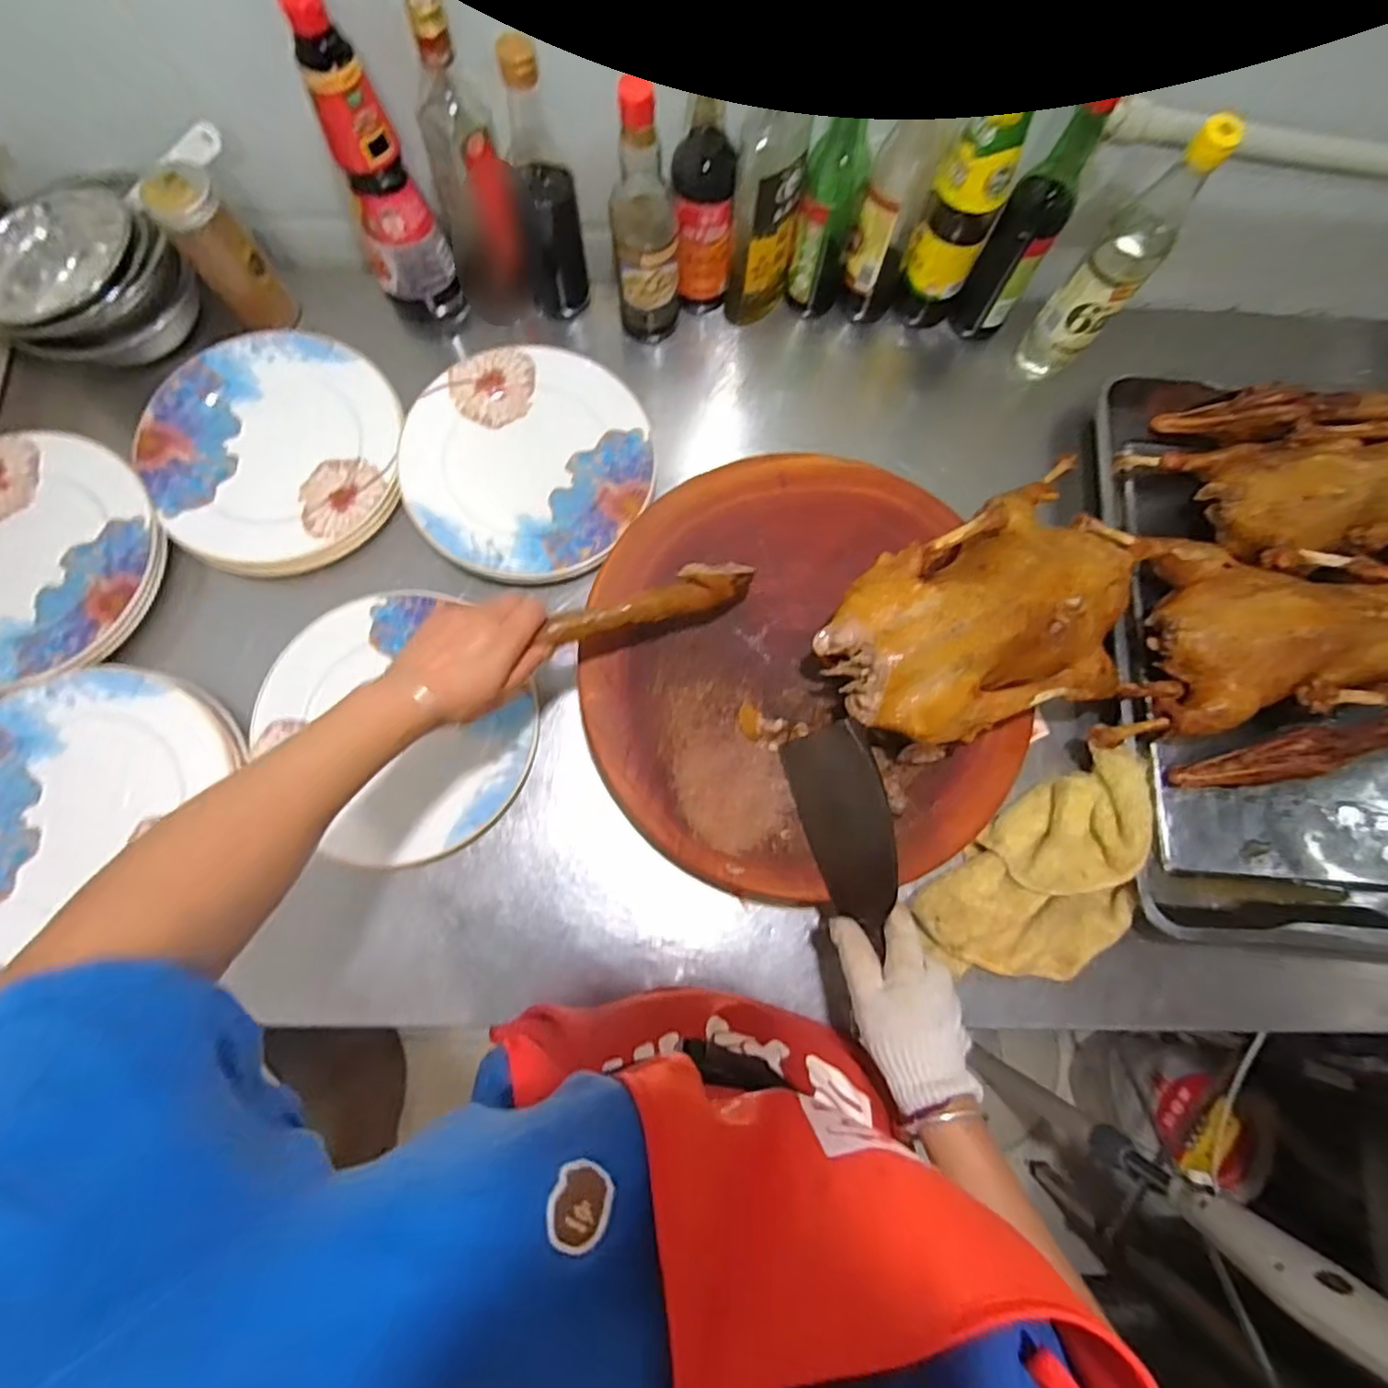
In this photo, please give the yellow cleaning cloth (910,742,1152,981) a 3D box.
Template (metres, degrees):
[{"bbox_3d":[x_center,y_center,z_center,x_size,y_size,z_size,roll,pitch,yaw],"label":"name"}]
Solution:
[{"bbox_3d":[0.339,0.167,0.580,0.239,0.050,0.144,-42,81,-10],"label":"yellow cleaning cloth"}]

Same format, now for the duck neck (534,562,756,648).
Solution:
[{"bbox_3d":[-0.032,-0.078,0.514,0.173,0.019,0.040,-19,78,-15],"label":"duck neck"}]

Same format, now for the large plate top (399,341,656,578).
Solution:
[{"bbox_3d":[-0.169,-0.244,0.656,0.245,0.023,0.243,0,77,-1],"label":"large plate top"}]

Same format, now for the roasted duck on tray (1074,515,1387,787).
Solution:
[{"bbox_3d":[0.556,-0.030,0.594,0.371,0.077,0.238,9,84,14],"label":"roasted duck on tray"}]

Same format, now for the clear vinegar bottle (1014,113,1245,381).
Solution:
[{"bbox_3d":[0.410,-0.416,0.623,0.062,0.260,0.054,40,79,8],"label":"clear vinegar bottle"}]

